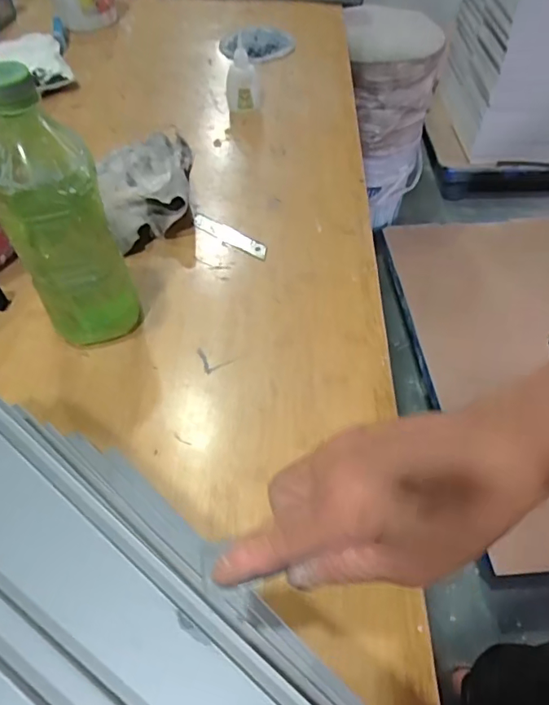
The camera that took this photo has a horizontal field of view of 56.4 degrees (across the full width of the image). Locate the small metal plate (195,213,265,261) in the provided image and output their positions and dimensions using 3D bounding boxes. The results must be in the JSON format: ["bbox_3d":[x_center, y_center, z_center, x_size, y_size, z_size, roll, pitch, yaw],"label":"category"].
[{"bbox_3d":[-0.048,-0.124,0.530,0.097,0.009,0.020,30,59,22],"label":"small metal plate"}]

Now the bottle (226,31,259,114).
[{"bbox_3d":[-0.042,-0.349,0.650,0.041,0.080,0.033,-4,53,-2],"label":"bottle"}]

